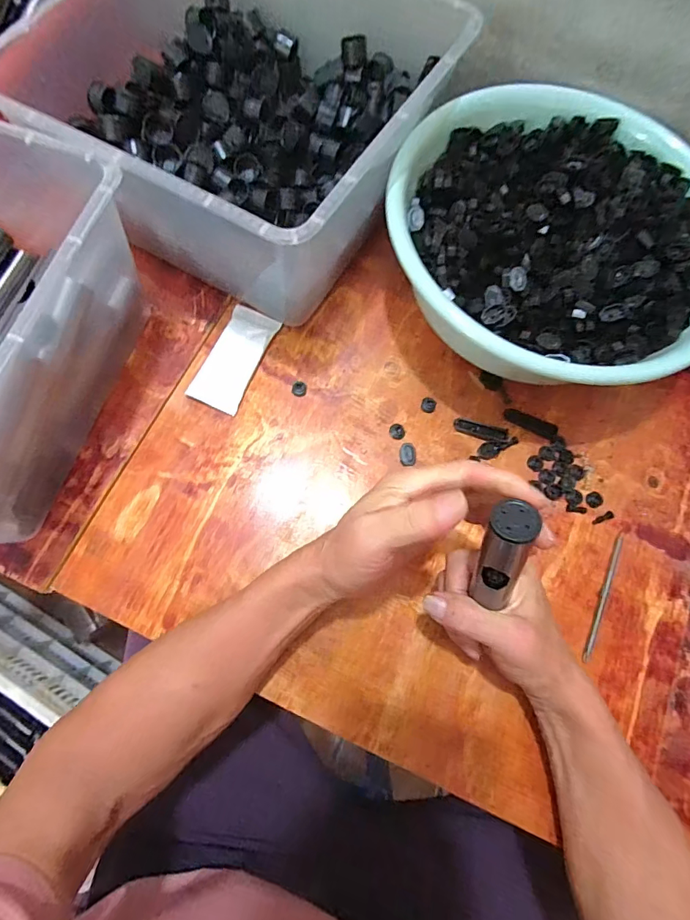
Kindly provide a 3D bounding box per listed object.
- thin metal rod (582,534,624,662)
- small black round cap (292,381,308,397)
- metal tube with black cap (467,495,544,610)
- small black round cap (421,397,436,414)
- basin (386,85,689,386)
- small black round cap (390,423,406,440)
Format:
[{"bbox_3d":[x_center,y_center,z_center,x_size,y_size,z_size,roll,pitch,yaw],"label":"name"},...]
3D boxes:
[{"bbox_3d":[0.224,0.116,0.369,0.007,0.004,0.114,25,75,5],"label":"thin metal rod"},{"bbox_3d":[-0.044,-0.069,0.415,0.014,0.004,0.014,1,74,-2],"label":"small black round cap"},{"bbox_3d":[0.091,0.060,0.252,0.026,0.087,0.025,-2,48,2],"label":"metal tube with black cap"},{"bbox_3d":[0.081,-0.054,0.413,0.014,0.006,0.016,16,74,2],"label":"small black round cap"},{"bbox_3d":[0.190,-0.196,0.408,0.290,0.105,0.264,1,74,-2],"label":"basin"},{"bbox_3d":[0.049,-0.027,0.404,0.015,0.004,0.014,1,74,-2],"label":"small black round cap"}]

